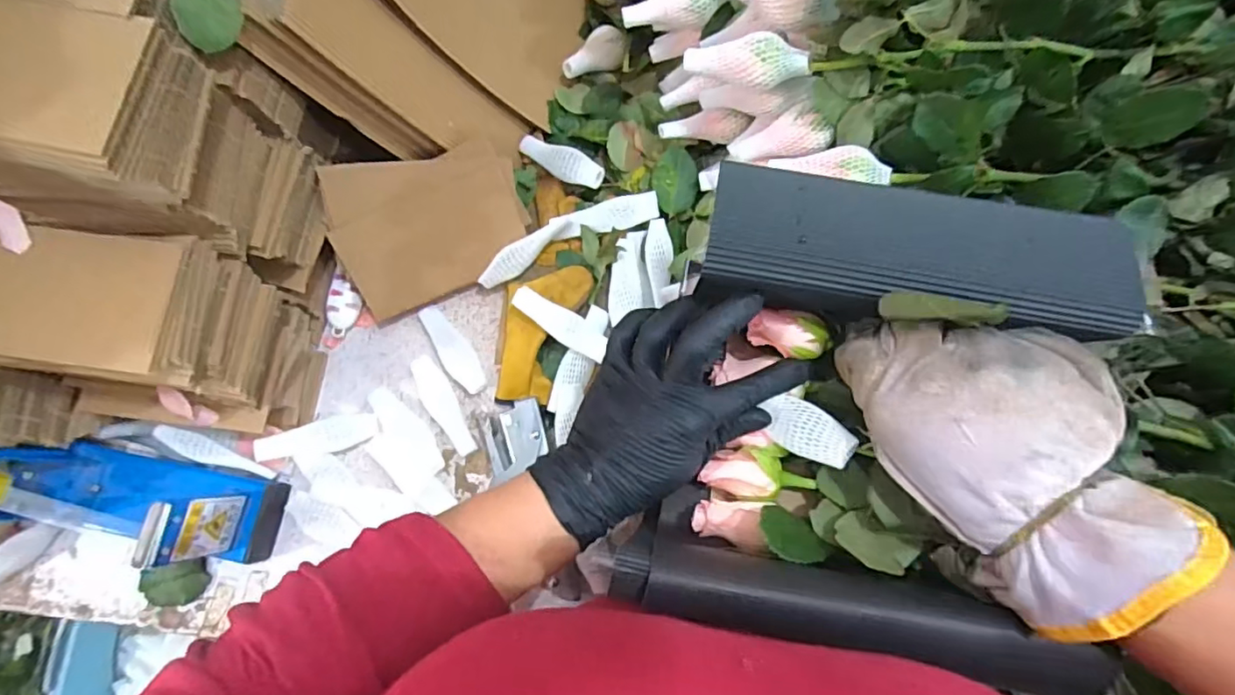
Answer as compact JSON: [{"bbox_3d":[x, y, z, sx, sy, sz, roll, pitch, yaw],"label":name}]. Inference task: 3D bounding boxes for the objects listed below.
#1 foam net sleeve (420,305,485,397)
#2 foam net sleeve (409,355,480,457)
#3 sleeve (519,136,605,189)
[{"bbox_3d":[-0.136,0.000,0.497,0.026,0.004,0.085,-27,70,-21],"label":"foam net sleeve"},{"bbox_3d":[-0.142,0.047,0.488,0.025,0.012,0.089,-33,81,-4],"label":"foam net sleeve"},{"bbox_3d":[-0.046,-0.154,0.499,0.087,0.013,0.025,32,82,25],"label":"sleeve"}]

